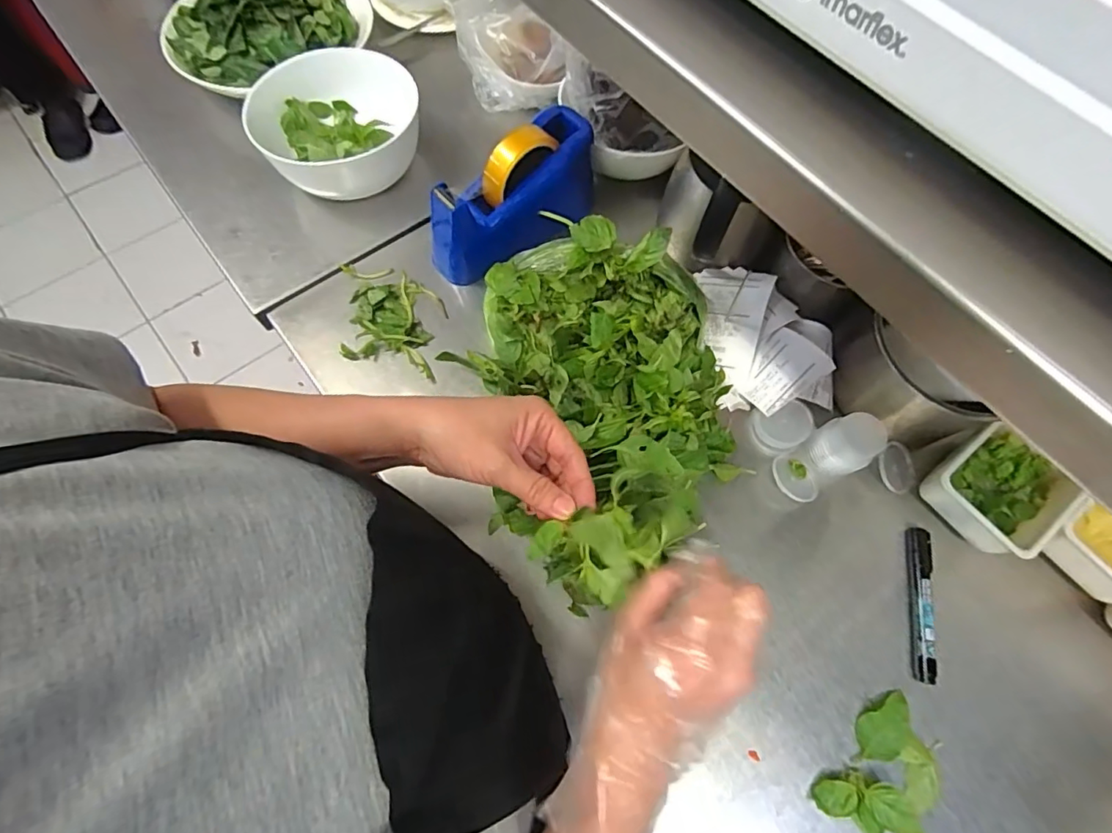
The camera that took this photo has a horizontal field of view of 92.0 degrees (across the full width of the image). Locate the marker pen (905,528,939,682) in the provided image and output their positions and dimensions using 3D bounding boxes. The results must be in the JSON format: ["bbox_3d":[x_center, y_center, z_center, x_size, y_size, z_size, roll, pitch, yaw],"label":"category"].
[{"bbox_3d":[0.333,0.168,0.482,0.022,0.016,0.131,11,66,2],"label":"marker pen"}]

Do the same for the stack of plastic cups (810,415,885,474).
[{"bbox_3d":[0.278,0.027,0.517,0.046,0.057,0.050,-11,68,-8],"label":"stack of plastic cups"}]

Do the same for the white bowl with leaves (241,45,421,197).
[{"bbox_3d":[-0.253,-0.331,0.624,0.183,0.081,0.174,1,68,-2],"label":"white bowl with leaves"}]

